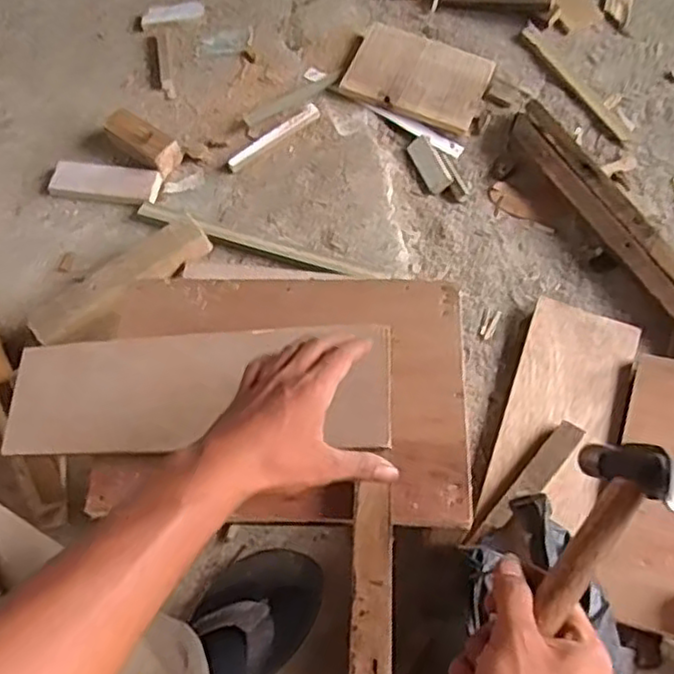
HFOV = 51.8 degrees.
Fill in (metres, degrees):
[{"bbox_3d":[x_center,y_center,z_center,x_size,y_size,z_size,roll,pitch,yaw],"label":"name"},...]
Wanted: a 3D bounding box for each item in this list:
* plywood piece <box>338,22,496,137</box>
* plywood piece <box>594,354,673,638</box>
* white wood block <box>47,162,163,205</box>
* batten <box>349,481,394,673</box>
[{"bbox_3d":[0.122,-0.392,1.042,0.199,0.024,0.143,20,68,11],"label":"plywood piece"},{"bbox_3d":[0.359,0.162,0.752,0.104,0.023,0.296,11,70,24],"label":"plywood piece"},{"bbox_3d":[-0.328,-0.218,0.983,0.157,0.021,0.051,9,67,7],"label":"white wood block"},{"bbox_3d":[0.025,0.223,0.513,0.031,0.011,0.218,1,65,3],"label":"batten"}]

